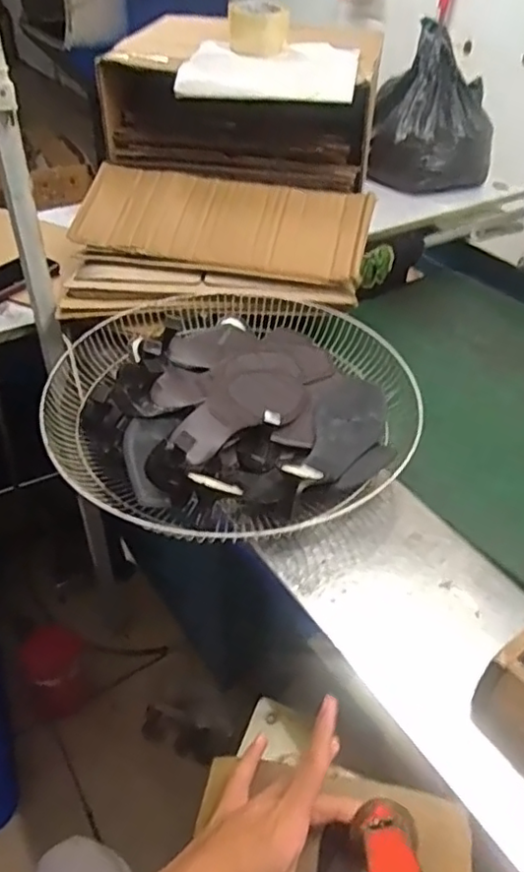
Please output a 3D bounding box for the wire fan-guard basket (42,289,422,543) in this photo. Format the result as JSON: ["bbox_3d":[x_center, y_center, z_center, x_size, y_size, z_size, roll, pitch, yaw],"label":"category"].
[{"bbox_3d":[-0.033,-0.046,0.768,0.426,0.106,0.442,7,42,4],"label":"wire fan-guard basket"}]

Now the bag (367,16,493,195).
[{"bbox_3d":[0.401,-0.717,1.375,0.256,0.259,0.281,19,44,16],"label":"bag"}]

